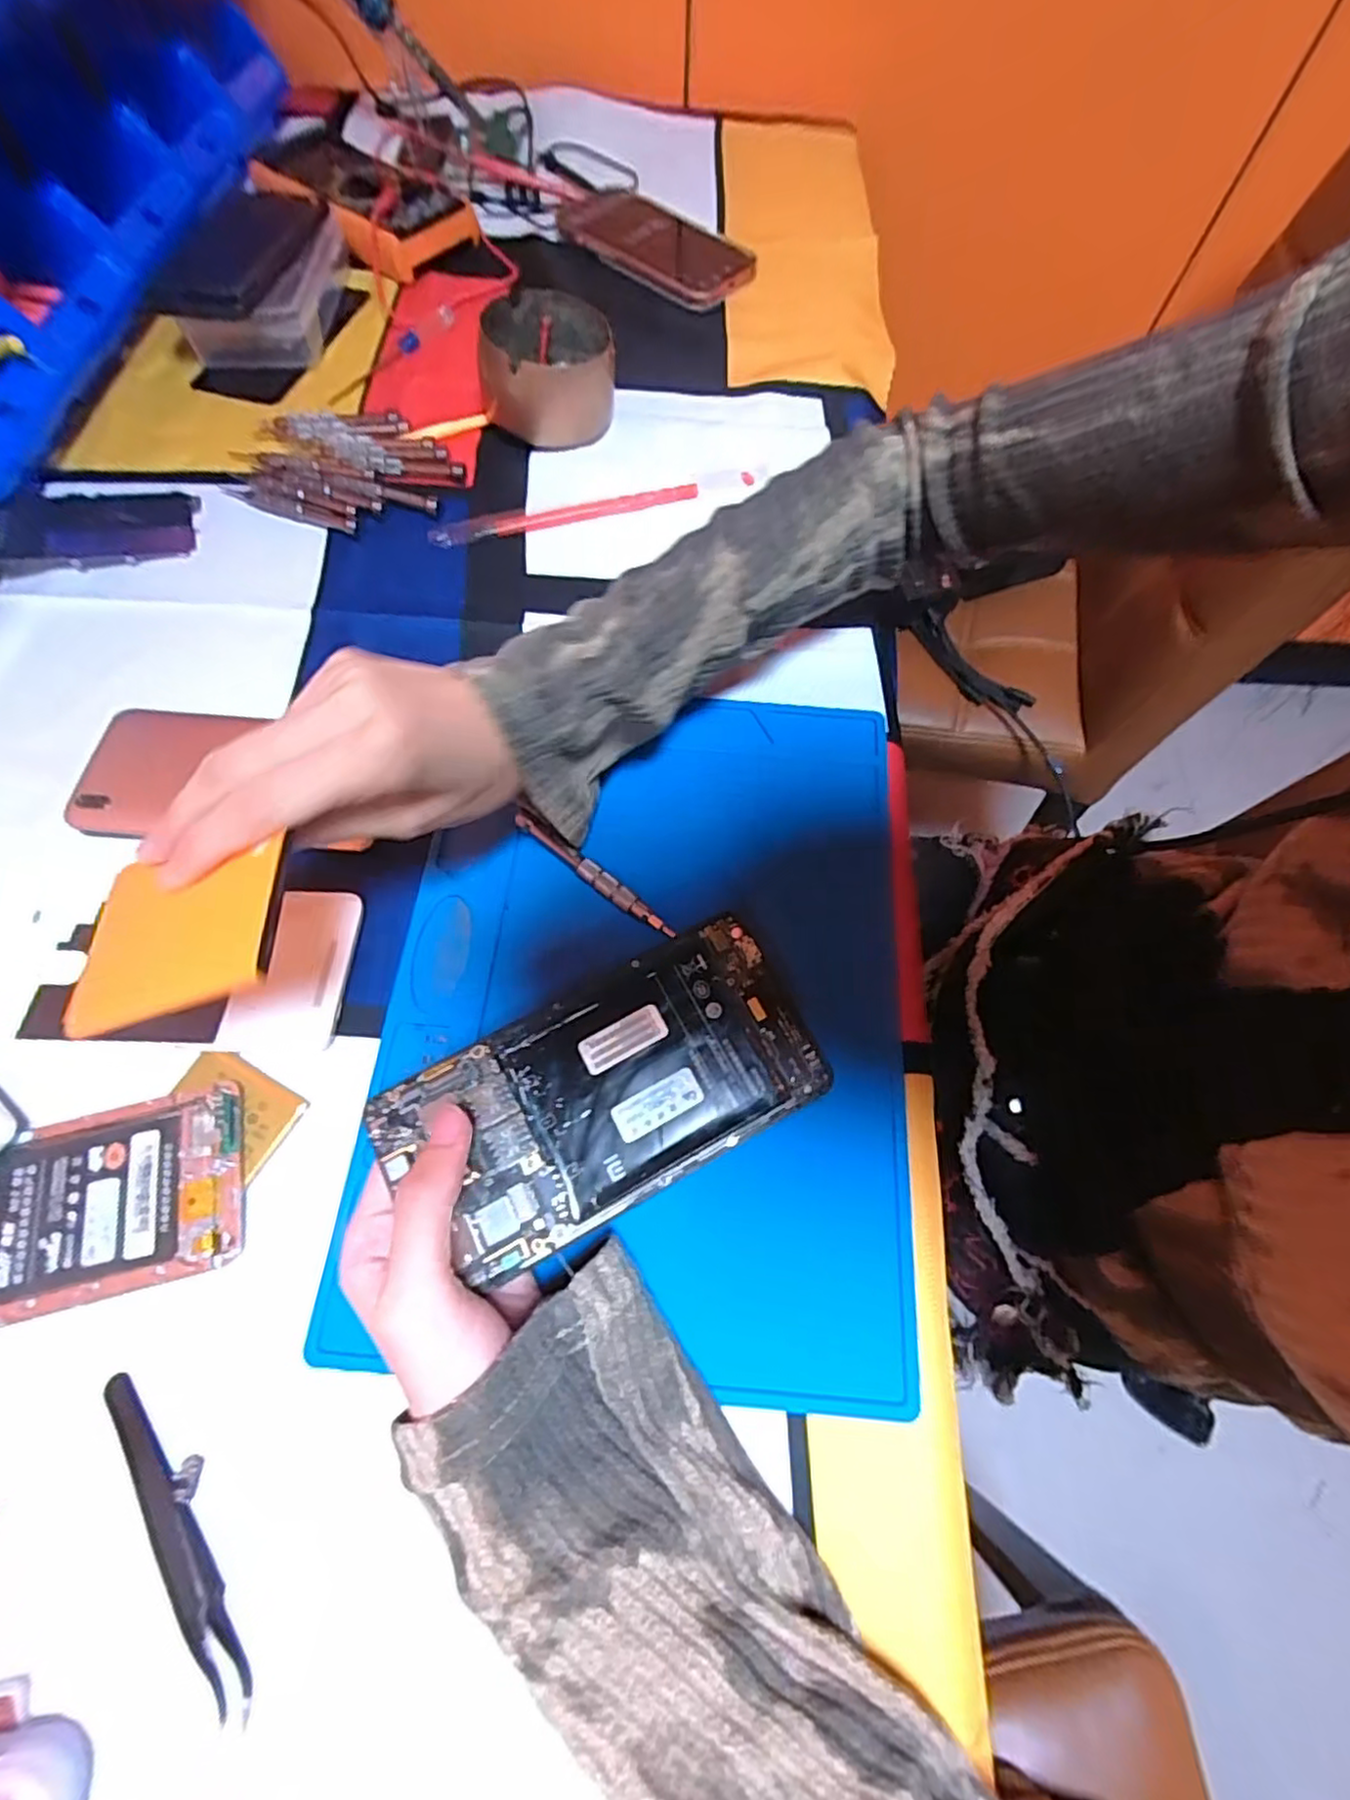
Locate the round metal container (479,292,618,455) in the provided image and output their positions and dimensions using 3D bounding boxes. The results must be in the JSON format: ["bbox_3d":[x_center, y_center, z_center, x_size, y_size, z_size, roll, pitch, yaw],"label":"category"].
[{"bbox_3d":[-0.084,-0.347,0.447,0.085,0.059,0.075,-6,67,-5],"label":"round metal container"}]

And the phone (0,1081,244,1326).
[{"bbox_3d":[-0.239,0.121,0.263,0.133,0.008,0.070,-12,67,-7],"label":"phone"}]

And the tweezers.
[{"bbox_3d":[-0.169,0.210,0.226,0.011,0.019,0.108,-40,73,-17],"label":"tweezers"}]

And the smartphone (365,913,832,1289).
[{"bbox_3d":[-0.024,0.065,0.231,0.141,0.011,0.071,-26,70,-13],"label":"smartphone"}]

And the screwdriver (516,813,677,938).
[{"bbox_3d":[-0.039,-0.012,0.325,0.095,0.009,0.009,37,70,13],"label":"screwdriver"}]

